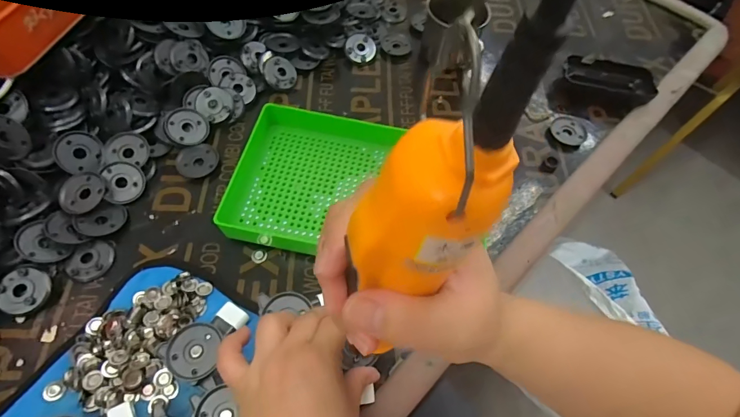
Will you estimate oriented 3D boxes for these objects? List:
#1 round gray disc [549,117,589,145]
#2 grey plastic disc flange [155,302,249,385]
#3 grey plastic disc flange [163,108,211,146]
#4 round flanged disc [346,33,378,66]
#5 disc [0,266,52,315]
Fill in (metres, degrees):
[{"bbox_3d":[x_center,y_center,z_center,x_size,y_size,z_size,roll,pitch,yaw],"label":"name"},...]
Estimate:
[{"bbox_3d":[0.233,-0.091,0.465,0.041,0.005,0.035,43,67,16],"label":"round gray disc"},{"bbox_3d":[-0.133,0.106,0.324,0.043,0.020,0.065,30,64,10],"label":"grey plastic disc flange"},{"bbox_3d":[-0.199,-0.089,0.432,0.044,0.004,0.045,8,65,-19],"label":"grey plastic disc flange"},{"bbox_3d":[-0.011,-0.204,0.506,0.041,0.010,0.041,0,81,0],"label":"round flanged disc"},{"bbox_3d":[-0.300,0.070,0.344,0.037,0.007,0.039,10,61,-18],"label":"disc"}]

